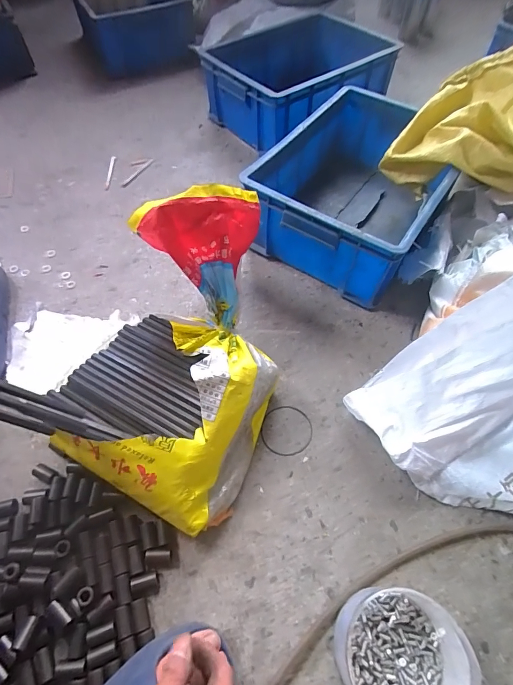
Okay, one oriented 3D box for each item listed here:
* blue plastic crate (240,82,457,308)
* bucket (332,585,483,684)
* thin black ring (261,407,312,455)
[{"bbox_3d":[0.199,-0.303,0.708,0.290,0.149,0.417,28,62,16],"label":"blue plastic crate"},{"bbox_3d":[0.143,0.316,0.366,0.111,0.083,0.110,0,58,0],"label":"bucket"},{"bbox_3d":[0.044,0.128,0.532,0.076,0.004,0.073,0,58,0],"label":"thin black ring"}]

